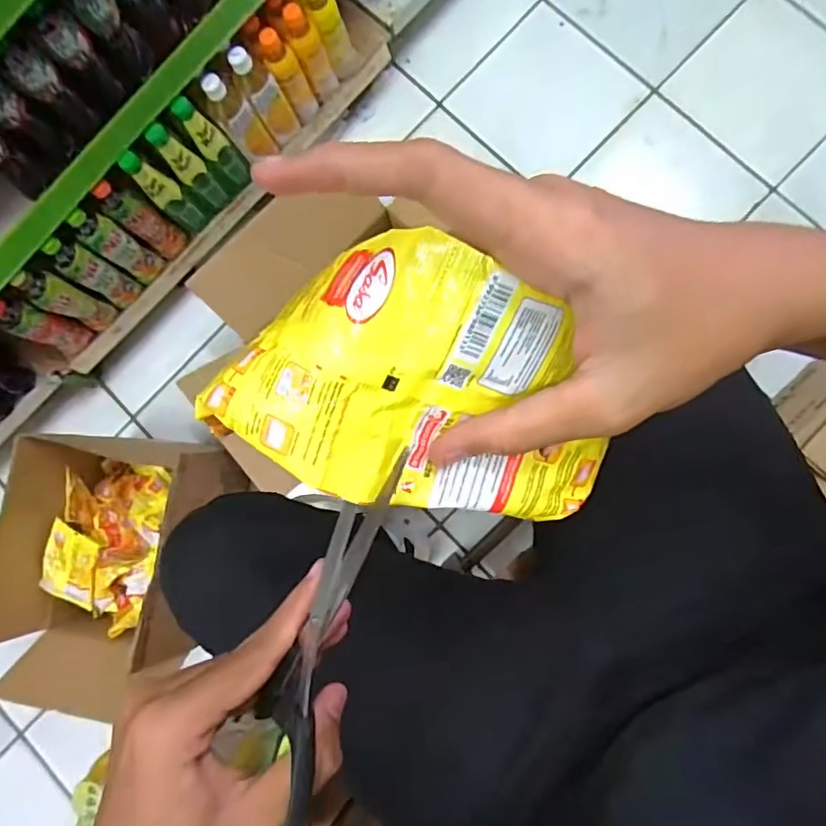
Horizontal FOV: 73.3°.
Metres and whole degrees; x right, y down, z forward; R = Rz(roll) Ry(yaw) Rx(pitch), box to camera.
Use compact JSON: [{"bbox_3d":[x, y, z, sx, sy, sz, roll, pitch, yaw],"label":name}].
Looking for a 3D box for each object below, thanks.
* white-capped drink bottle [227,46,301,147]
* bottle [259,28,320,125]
[{"bbox_3d":[-0.254,-0.545,0.966,0.057,0.183,0.058,0,85,6],"label":"white-capped drink bottle"},{"bbox_3d":[-0.212,-0.586,0.974,0.049,0.179,0.045,-24,83,4],"label":"bottle"}]

